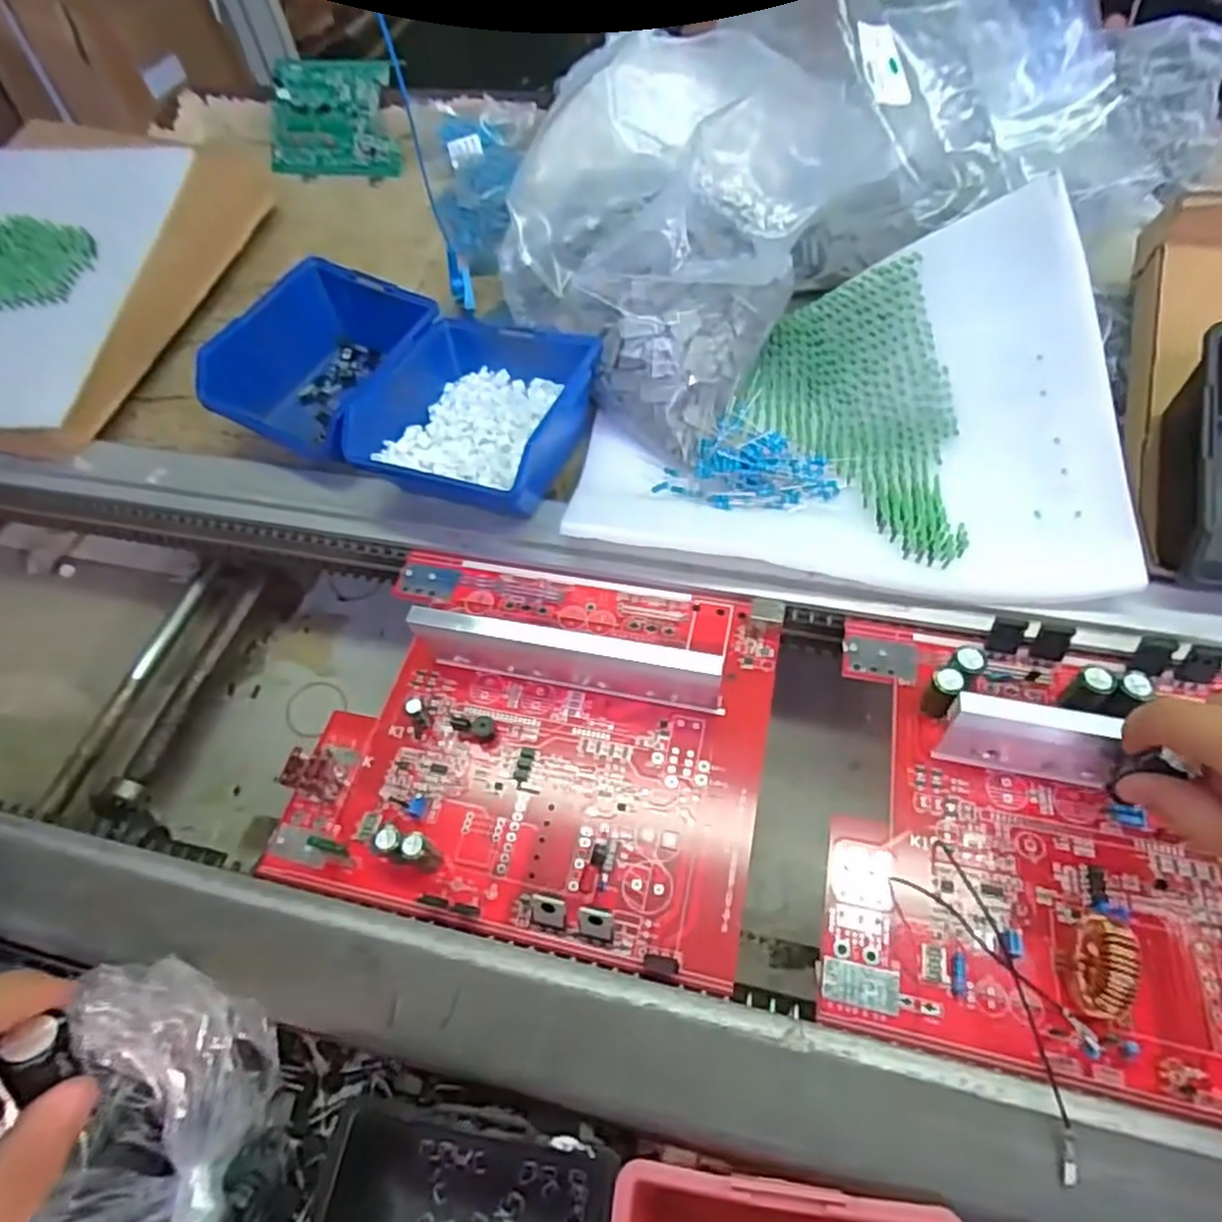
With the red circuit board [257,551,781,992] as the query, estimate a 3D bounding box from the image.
[{"bbox_3d":[-0.038,0.051,0.357,0.222,0.048,0.196,7,56,13],"label":"red circuit board"}]

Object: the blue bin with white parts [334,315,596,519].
[{"bbox_3d":[-0.075,-0.115,0.444,0.122,0.064,0.136,12,57,16],"label":"blue bin with white parts"}]

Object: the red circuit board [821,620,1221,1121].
[{"bbox_3d":[0.213,0.091,0.309,0.219,0.052,0.195,9,53,11],"label":"red circuit board"}]

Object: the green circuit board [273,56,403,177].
[{"bbox_3d":[-0.248,-0.446,0.654,0.124,0.008,0.097,8,97,7],"label":"green circuit board"}]

